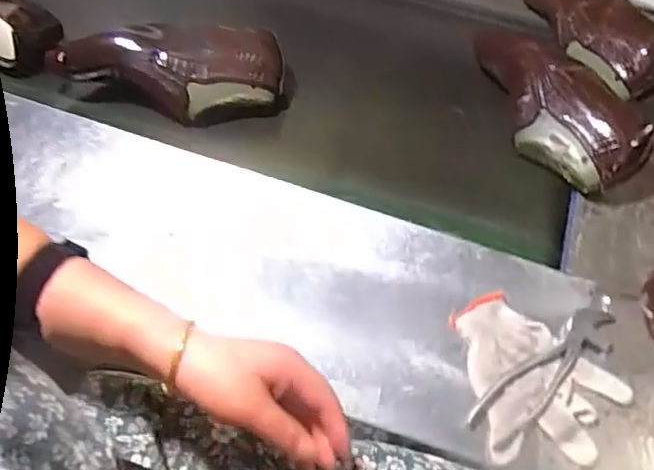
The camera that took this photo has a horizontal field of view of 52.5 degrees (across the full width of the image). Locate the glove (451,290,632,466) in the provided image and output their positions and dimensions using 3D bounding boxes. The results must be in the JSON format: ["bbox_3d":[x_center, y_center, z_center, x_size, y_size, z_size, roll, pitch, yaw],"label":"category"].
[{"bbox_3d":[0.212,0.134,0.643,0.149,0.014,0.166,-7,62,-8],"label":"glove"}]

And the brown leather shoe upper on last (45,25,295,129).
[{"bbox_3d":[-0.184,-0.197,0.792,0.279,0.074,0.103,5,61,-1],"label":"brown leather shoe upper on last"}]

